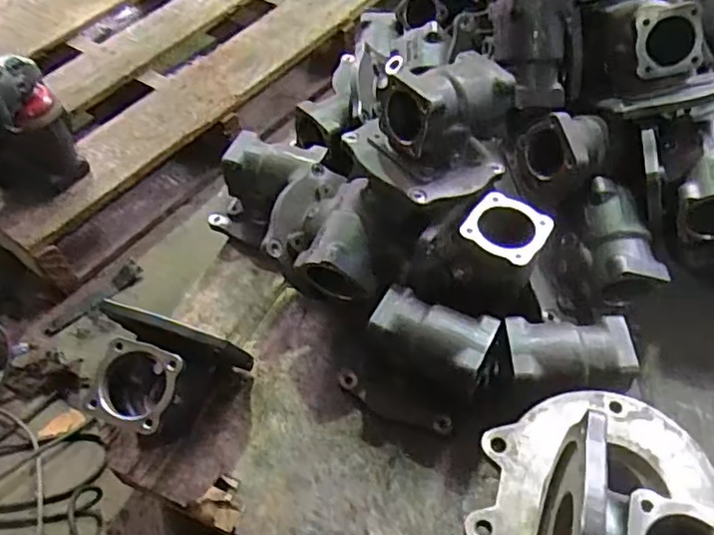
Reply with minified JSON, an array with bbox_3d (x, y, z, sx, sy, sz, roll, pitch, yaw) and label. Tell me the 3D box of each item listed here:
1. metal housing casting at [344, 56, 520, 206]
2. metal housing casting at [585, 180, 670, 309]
[{"bbox_3d":[0.095,-0.155,0.693,0.182,0.106,0.130,-22,56,-20],"label":"metal housing casting"},{"bbox_3d":[0.288,-0.031,0.713,0.071,0.053,0.133,-1,67,-6],"label":"metal housing casting"}]

